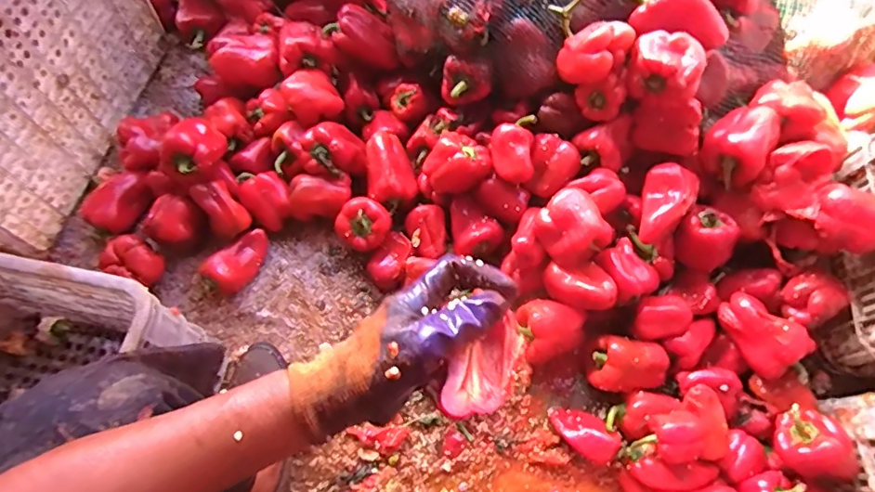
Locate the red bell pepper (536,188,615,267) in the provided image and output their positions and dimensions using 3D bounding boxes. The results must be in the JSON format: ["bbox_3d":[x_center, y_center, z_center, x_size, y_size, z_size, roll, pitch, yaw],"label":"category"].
[{"bbox_3d":[0.202,-0.025,0.794,0.089,0.084,0.101,-32,73,-14],"label":"red bell pepper"}]

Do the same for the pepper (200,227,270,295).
[{"bbox_3d":[-0.325,0.025,0.860,0.052,0.057,0.116,41,72,13],"label":"pepper"}]

